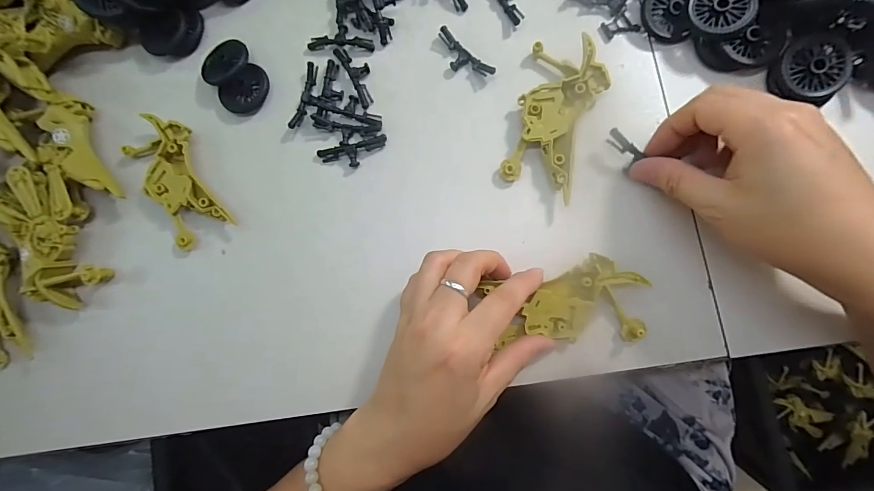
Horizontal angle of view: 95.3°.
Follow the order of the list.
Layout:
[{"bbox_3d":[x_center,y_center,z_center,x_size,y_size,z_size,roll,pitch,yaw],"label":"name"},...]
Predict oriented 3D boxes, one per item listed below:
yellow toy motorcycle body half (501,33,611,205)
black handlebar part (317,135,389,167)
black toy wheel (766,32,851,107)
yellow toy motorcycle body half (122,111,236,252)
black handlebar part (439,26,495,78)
[{"bbox_3d":[0.076,-0.083,0.256,0.048,0.014,0.096,15,86,8],"label":"yellow toy motorcycle body half"},{"bbox_3d":[-0.058,-0.063,0.274,0.048,0.006,0.017,-11,83,6],"label":"black handlebar part"},{"bbox_3d":[0.223,-0.104,0.238,0.035,0.017,0.039,-26,82,4],"label":"black toy wheel"},{"bbox_3d":[-0.183,-0.047,0.281,0.046,0.014,0.094,-35,81,2],"label":"yellow toy motorcycle body half"},{"bbox_3d":[0.017,-0.127,0.271,0.048,0.008,0.017,44,91,9],"label":"black handlebar part"}]

